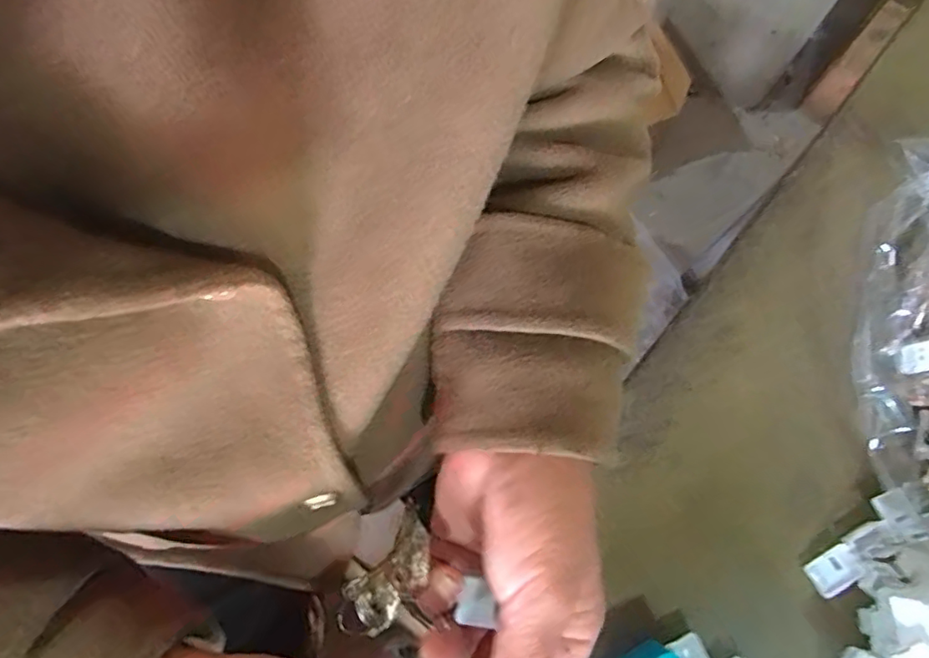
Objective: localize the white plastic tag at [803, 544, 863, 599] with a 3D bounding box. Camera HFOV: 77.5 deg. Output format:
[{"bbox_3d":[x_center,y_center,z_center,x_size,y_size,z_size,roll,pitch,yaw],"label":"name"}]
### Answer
[{"bbox_3d":[0.211,0.139,0.332,0.027,0.008,0.020,-30,76,-10],"label":"white plastic tag"}]

